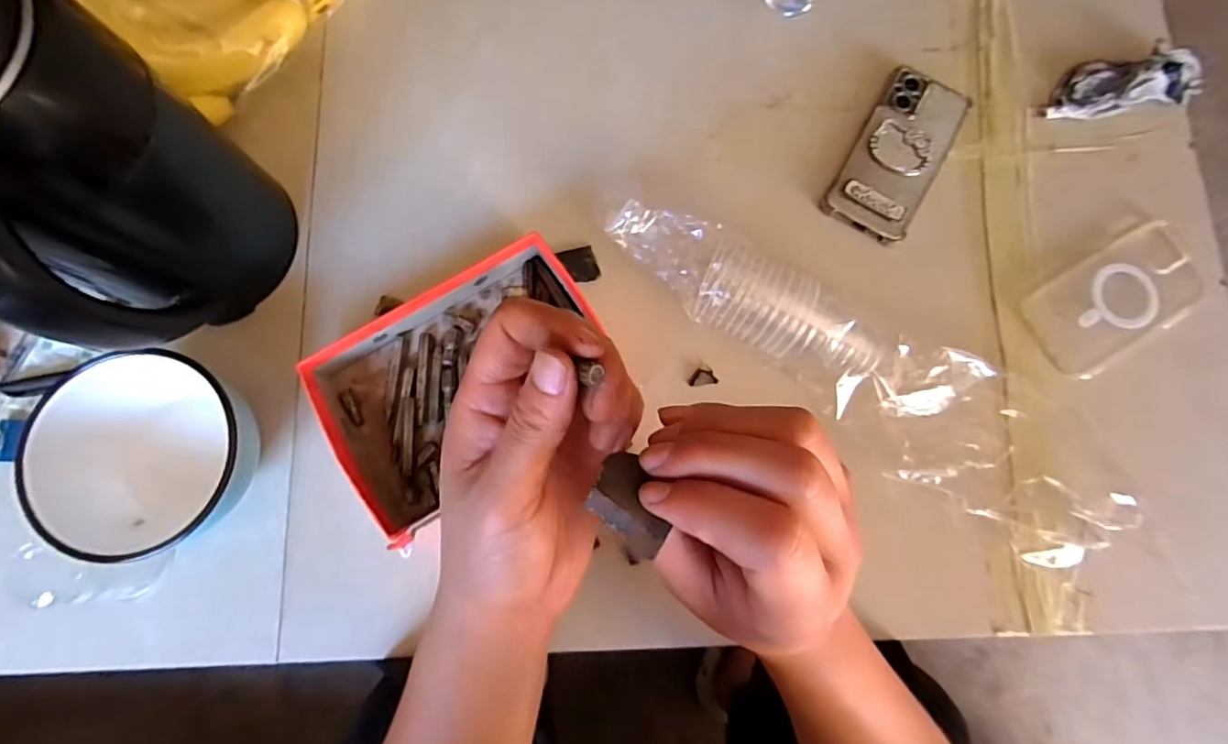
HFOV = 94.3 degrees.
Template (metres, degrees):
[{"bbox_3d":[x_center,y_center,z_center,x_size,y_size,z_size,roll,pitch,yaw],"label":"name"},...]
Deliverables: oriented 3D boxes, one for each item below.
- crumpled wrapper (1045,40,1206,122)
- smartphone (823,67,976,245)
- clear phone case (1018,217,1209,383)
[{"bbox_3d":[0.463,-0.264,0.518,0.136,0.017,0.051,-11,79,-3],"label":"crumpled wrapper"},{"bbox_3d":[0.250,-0.192,0.501,0.073,0.014,0.165,30,80,5],"label":"smartphone"},{"bbox_3d":[0.429,-0.064,0.482,0.163,0.015,0.079,-30,81,-7],"label":"clear phone case"}]

